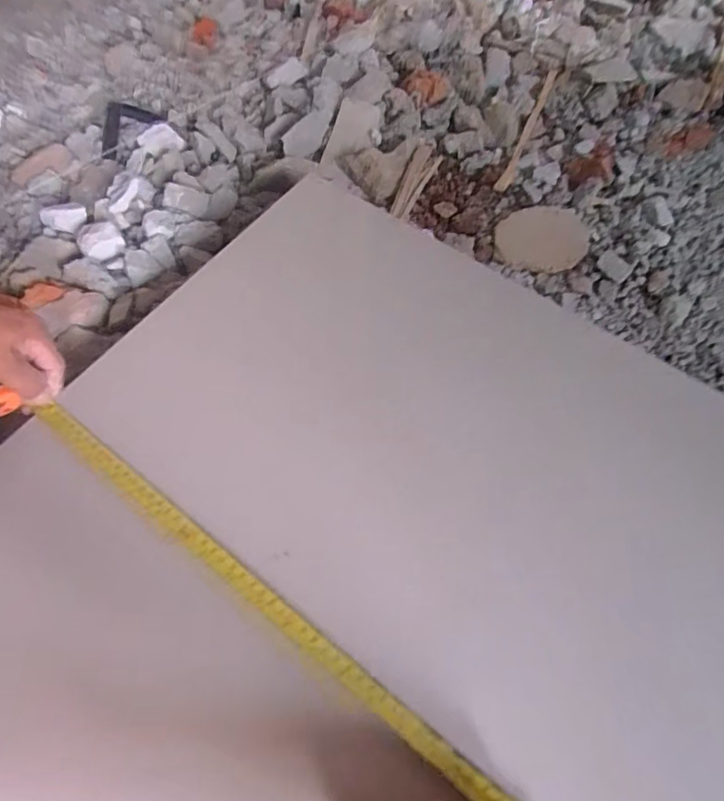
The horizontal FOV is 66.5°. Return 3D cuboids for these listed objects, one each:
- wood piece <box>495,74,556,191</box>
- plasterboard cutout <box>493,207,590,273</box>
[{"bbox_3d":[0.217,-0.353,0.715,0.016,0.016,0.246,21,62,13],"label":"wood piece"},{"bbox_3d":[0.204,-0.186,0.628,0.101,0.009,0.097,4,60,4],"label":"plasterboard cutout"}]

